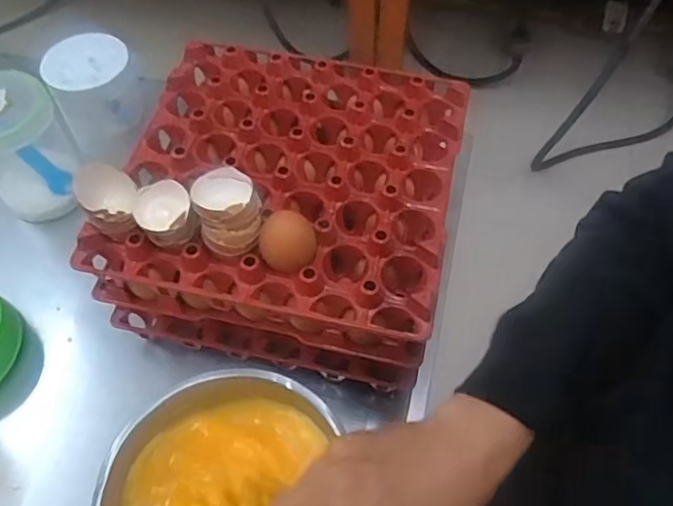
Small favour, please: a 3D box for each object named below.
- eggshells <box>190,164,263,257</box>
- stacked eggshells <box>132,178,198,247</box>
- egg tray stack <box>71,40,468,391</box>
[{"bbox_3d":[-0.084,-0.036,0.456,0.048,0.043,0.057,-15,58,-10],"label":"eggshells"},{"bbox_3d":[-0.132,-0.029,0.458,0.041,0.039,0.039,-23,60,-14],"label":"stacked eggshells"},{"bbox_3d":[-0.040,-0.051,0.564,0.281,0.122,0.274,11,57,7],"label":"egg tray stack"}]

